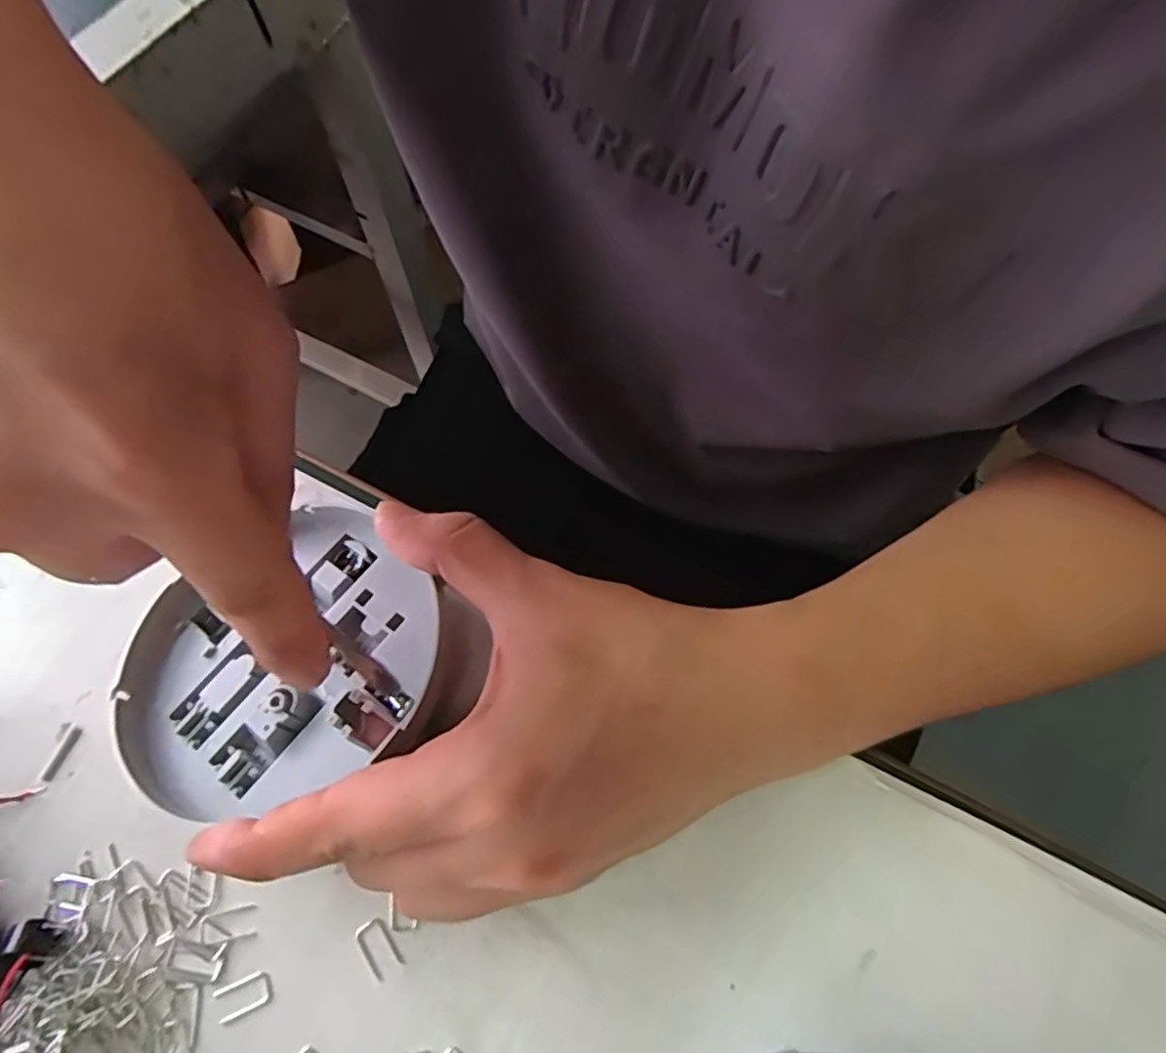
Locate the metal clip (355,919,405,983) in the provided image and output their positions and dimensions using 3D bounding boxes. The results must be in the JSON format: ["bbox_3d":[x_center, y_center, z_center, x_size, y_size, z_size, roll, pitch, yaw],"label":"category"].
[{"bbox_3d":[-0.063,0.130,0.198,0.009,0.004,0.016,-35,74,-14],"label":"metal clip"}]

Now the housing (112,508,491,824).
[{"bbox_3d":[-0.095,0.044,0.210,0.105,0.026,0.095,-38,76,-12],"label":"housing"}]

